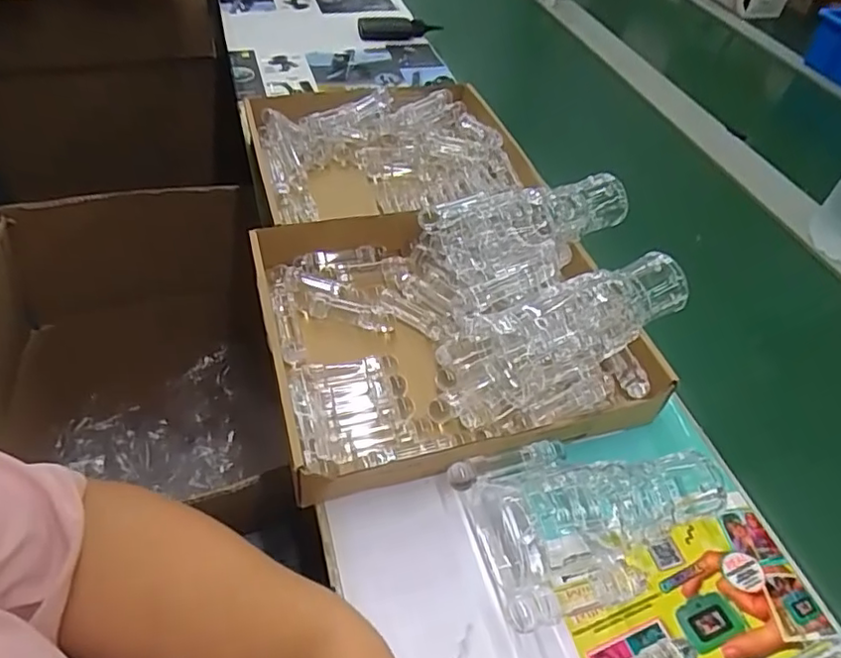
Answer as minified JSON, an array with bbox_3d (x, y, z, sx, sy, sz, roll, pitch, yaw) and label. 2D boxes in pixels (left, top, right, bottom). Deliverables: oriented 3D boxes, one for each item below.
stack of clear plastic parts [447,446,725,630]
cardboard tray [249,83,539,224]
[{"bbox_3d":[0.129,0.132,0.436,0.184,0.054,0.120,-10,49,-15],"label":"stack of clear plastic parts"},{"bbox_3d":[-0.046,-0.224,0.764,0.317,0.068,0.241,-9,49,-14],"label":"cardboard tray"}]

